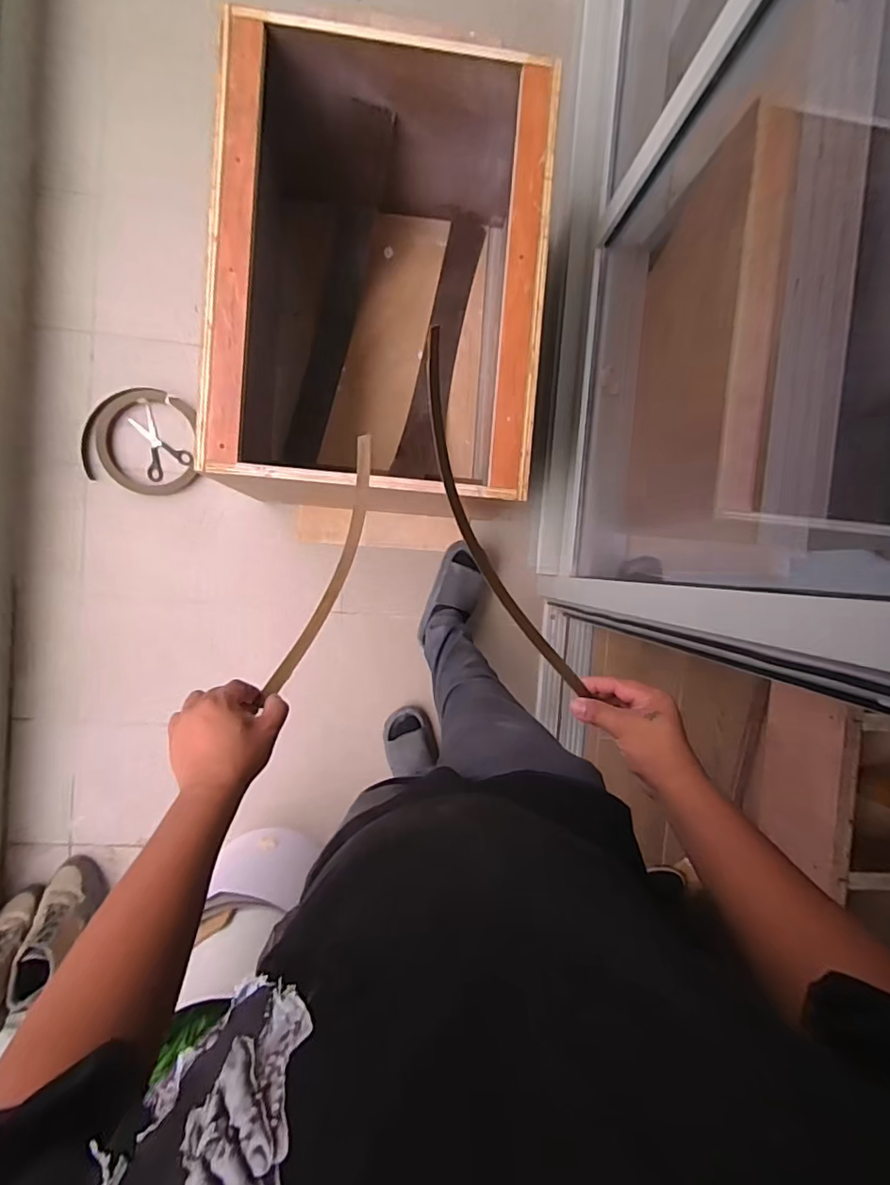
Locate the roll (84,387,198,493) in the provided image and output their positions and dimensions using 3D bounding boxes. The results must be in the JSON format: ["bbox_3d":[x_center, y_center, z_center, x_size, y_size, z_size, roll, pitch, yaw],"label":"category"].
[{"bbox_3d":[-0.695,-0.349,1.221,0.257,0.031,0.232,11,92,-6],"label":"roll"}]

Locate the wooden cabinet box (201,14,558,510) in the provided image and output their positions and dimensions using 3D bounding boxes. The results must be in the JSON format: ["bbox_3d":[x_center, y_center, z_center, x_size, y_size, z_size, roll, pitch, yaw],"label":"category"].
[{"bbox_3d":[-0.123,-0.540,1.037,0.537,0.392,0.703,5,92,-6],"label":"wooden cabinet box"}]

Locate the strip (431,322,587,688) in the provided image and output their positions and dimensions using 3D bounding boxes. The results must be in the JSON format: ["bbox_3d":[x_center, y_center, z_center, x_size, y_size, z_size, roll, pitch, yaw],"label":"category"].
[{"bbox_3d":[0.042,-0.049,0.497,0.054,0.015,0.361,-10,116,35],"label":"strip"}]

